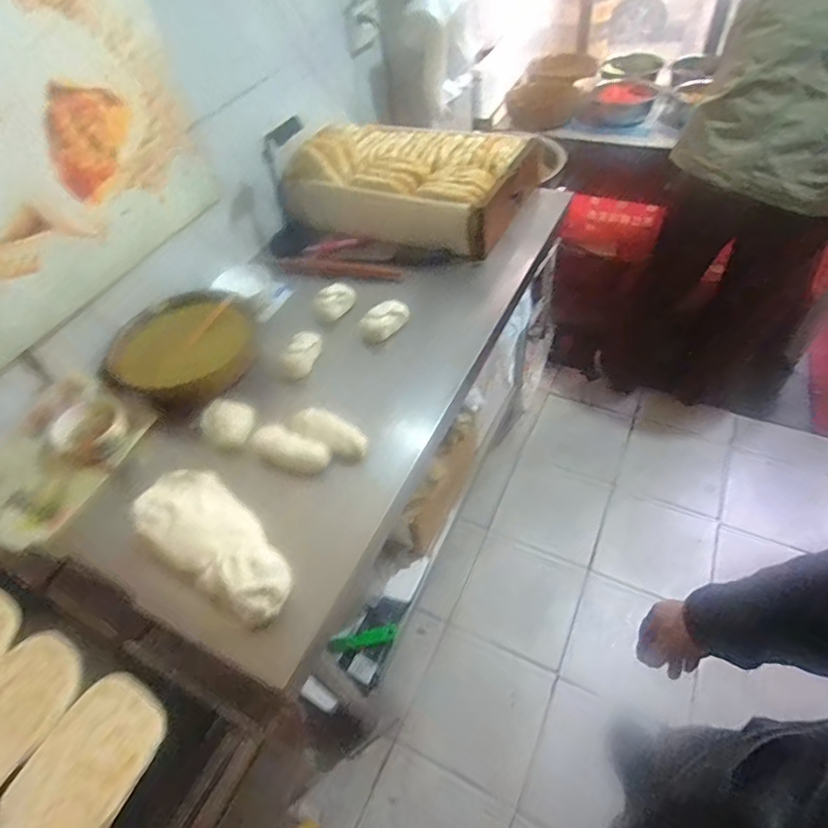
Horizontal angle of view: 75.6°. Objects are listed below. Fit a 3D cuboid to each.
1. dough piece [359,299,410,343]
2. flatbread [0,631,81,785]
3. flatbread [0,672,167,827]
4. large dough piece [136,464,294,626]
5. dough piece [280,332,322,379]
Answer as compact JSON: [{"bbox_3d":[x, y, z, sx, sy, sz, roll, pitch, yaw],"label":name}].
[{"bbox_3d":[-0.056,-0.180,1.000,0.094,0.059,0.049,-32,53,-20],"label":"dough piece"},{"bbox_3d":[-0.421,0.306,0.540,0.109,0.012,0.160,18,54,20],"label":"flatbread"},{"bbox_3d":[-0.316,0.342,0.514,0.108,0.017,0.160,17,44,15],"label":"flatbread"},{"bbox_3d":[-0.270,0.162,0.716,0.280,0.052,0.120,30,58,28],"label":"large dough piece"},{"bbox_3d":[-0.201,-0.111,0.950,0.059,0.050,0.086,4,50,10],"label":"dough piece"}]

